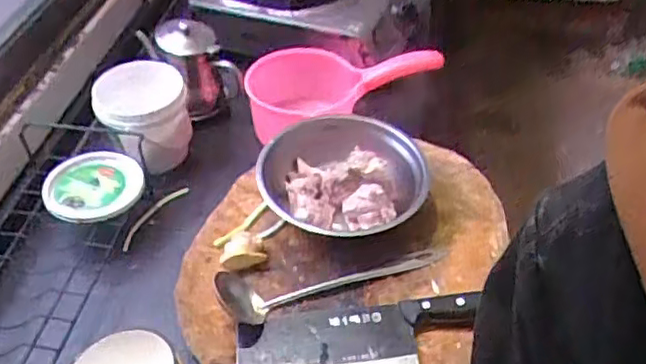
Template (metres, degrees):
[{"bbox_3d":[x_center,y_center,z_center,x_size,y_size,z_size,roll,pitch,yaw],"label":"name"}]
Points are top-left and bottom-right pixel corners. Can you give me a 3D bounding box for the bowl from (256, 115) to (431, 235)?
[{"bbox_3d":[0.029,-0.005,0.777,0.184,0.080,0.185,0,45,0],"label":"bowl"}]

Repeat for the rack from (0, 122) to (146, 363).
[{"bbox_3d":[-0.348,0.098,0.758,0.164,0.121,0.371,7,45,8],"label":"rack"}]

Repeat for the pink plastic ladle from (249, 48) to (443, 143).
[{"bbox_3d":[0.026,-0.138,0.961,0.281,0.124,0.137,-23,49,-21],"label":"pink plastic ladle"}]

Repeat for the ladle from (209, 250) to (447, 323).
[{"bbox_3d":[0.014,0.106,0.698,0.258,0.034,0.055,-8,45,-7],"label":"ladle"}]

